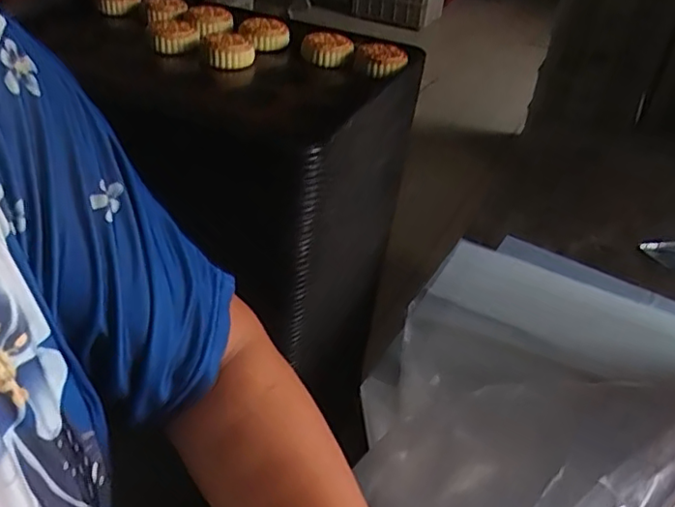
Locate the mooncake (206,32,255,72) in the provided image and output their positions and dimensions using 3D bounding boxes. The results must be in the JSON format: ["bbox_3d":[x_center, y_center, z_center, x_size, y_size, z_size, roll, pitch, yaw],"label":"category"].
[{"bbox_3d":[-0.157,-0.298,0.892,0.069,0.037,0.070,-2,37,-11],"label":"mooncake"}]

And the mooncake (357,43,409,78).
[{"bbox_3d":[0.066,-0.286,0.897,0.070,0.033,0.070,4,36,-3],"label":"mooncake"}]

